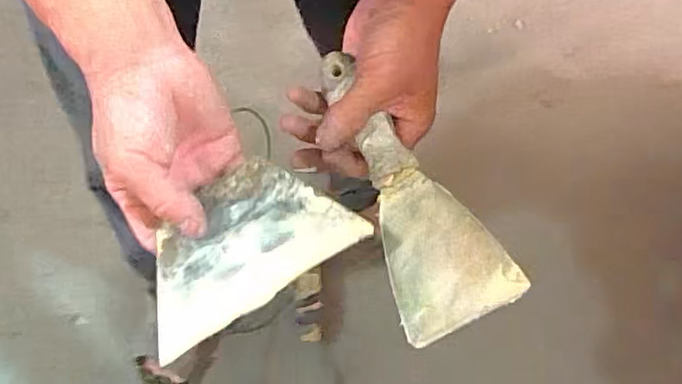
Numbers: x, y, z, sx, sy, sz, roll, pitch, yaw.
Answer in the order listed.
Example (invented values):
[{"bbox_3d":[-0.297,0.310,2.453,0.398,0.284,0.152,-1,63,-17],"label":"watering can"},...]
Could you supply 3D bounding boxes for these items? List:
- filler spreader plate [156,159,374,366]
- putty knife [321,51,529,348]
[{"bbox_3d":[-0.061,0.029,0.362,0.130,0.004,0.080,-33,70,-7],"label":"filler spreader plate"},{"bbox_3d":[0.038,-0.007,0.387,0.071,0.020,0.193,-29,68,10],"label":"putty knife"}]

